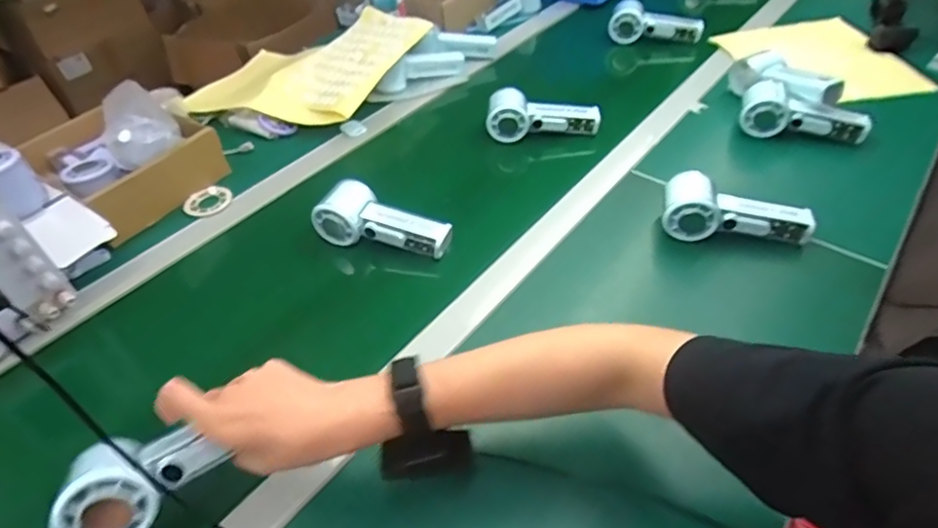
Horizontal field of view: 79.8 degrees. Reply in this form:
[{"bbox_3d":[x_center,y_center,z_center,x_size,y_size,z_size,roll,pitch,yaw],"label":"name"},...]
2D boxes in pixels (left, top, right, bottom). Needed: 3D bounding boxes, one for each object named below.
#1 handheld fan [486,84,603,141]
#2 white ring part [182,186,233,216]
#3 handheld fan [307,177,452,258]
[{"bbox_3d":[0.102,-0.204,0.771,0.154,0.053,0.055,3,45,8],"label":"handheld fan"},{"bbox_3d":[-0.337,-0.081,0.724,0.059,0.008,0.059,-33,51,-26],"label":"white ring part"},{"bbox_3d":[-0.095,-0.052,0.632,0.153,0.054,0.051,8,46,13],"label":"handheld fan"}]

